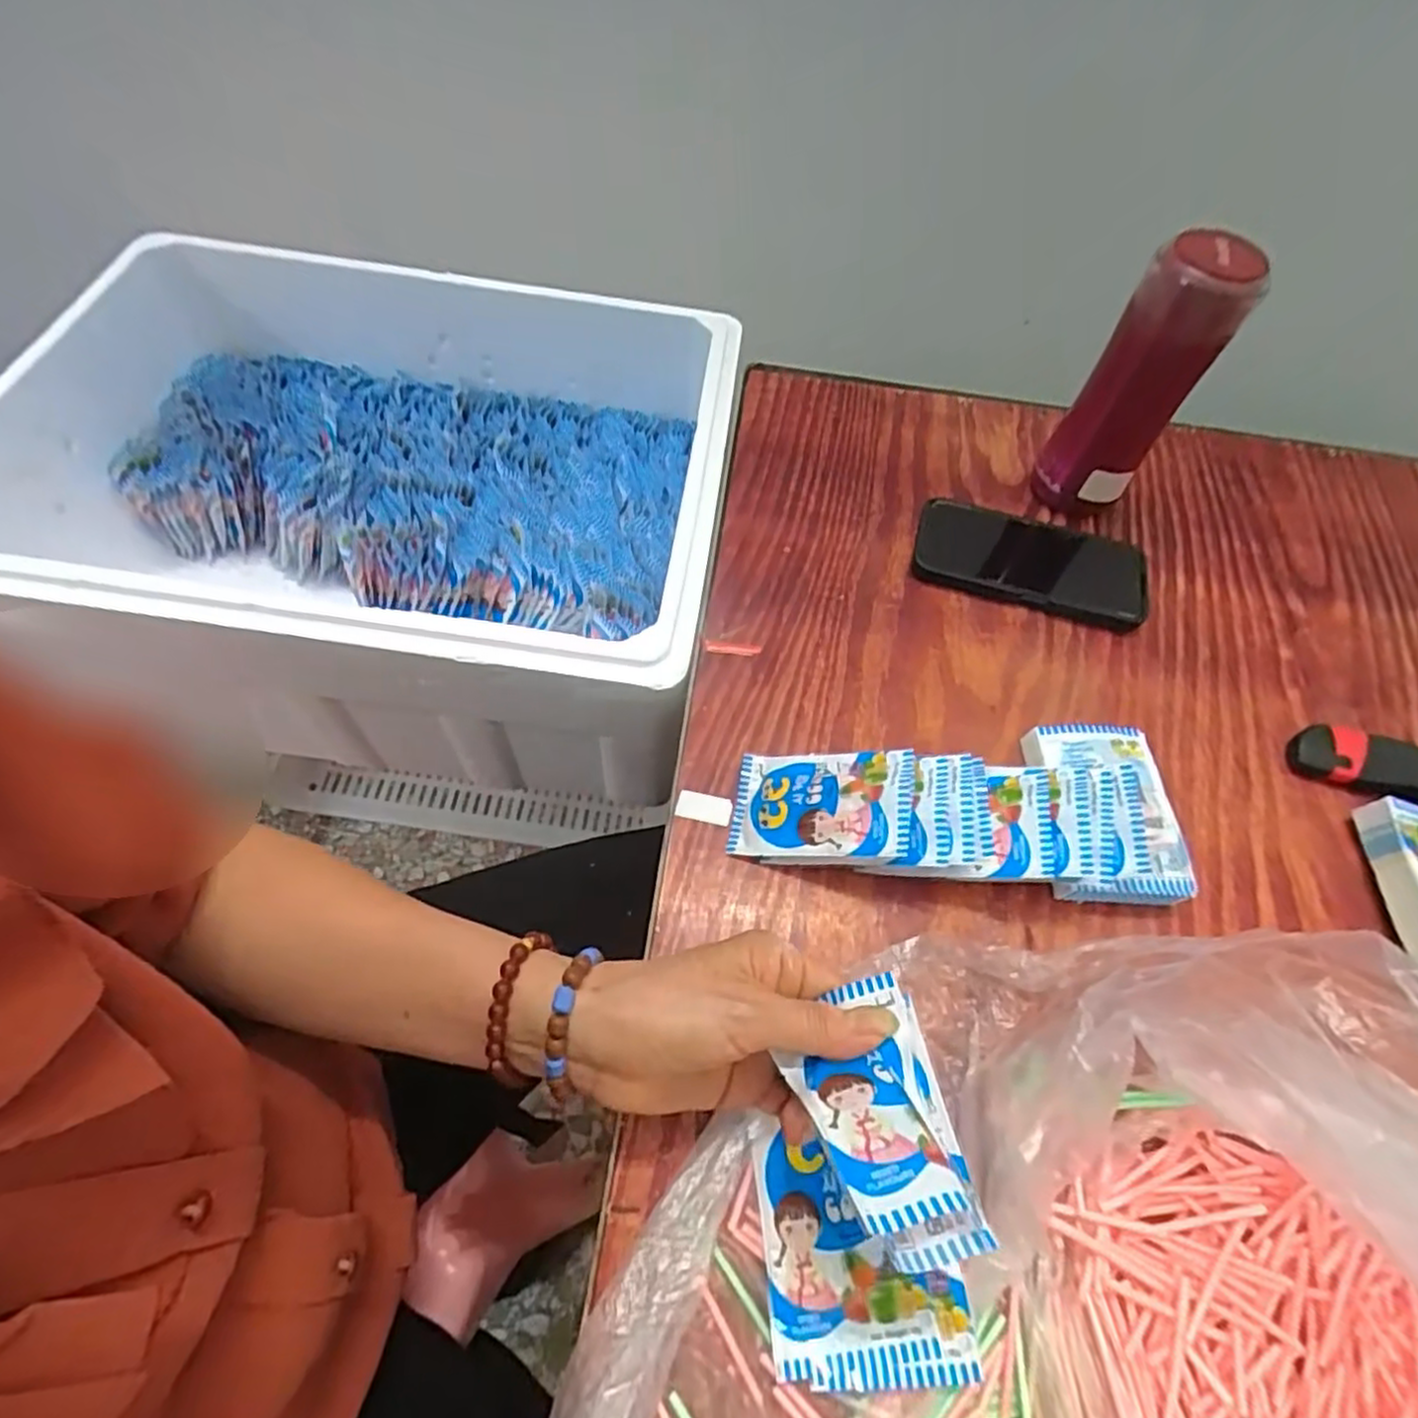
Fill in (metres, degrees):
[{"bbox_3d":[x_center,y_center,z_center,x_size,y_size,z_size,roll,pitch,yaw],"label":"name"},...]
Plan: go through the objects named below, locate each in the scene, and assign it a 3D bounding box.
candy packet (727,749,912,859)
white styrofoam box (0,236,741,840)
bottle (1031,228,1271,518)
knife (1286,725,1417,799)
[{"bbox_3d":[0.062,0.053,0.411,0.101,0.010,0.065,-4,54,26],"label":"candy packet"},{"bbox_3d":[-0.301,-0.185,0.651,0.610,0.192,0.424,8,59,1],"label":"white styrofoam box"},{"bbox_3d":[0.299,-0.225,0.509,0.055,0.191,0.048,5,59,-1],"label":"bottle"},{"bbox_3d":[0.464,0.047,0.461,0.167,0.021,0.045,17,59,6],"label":"knife"}]

